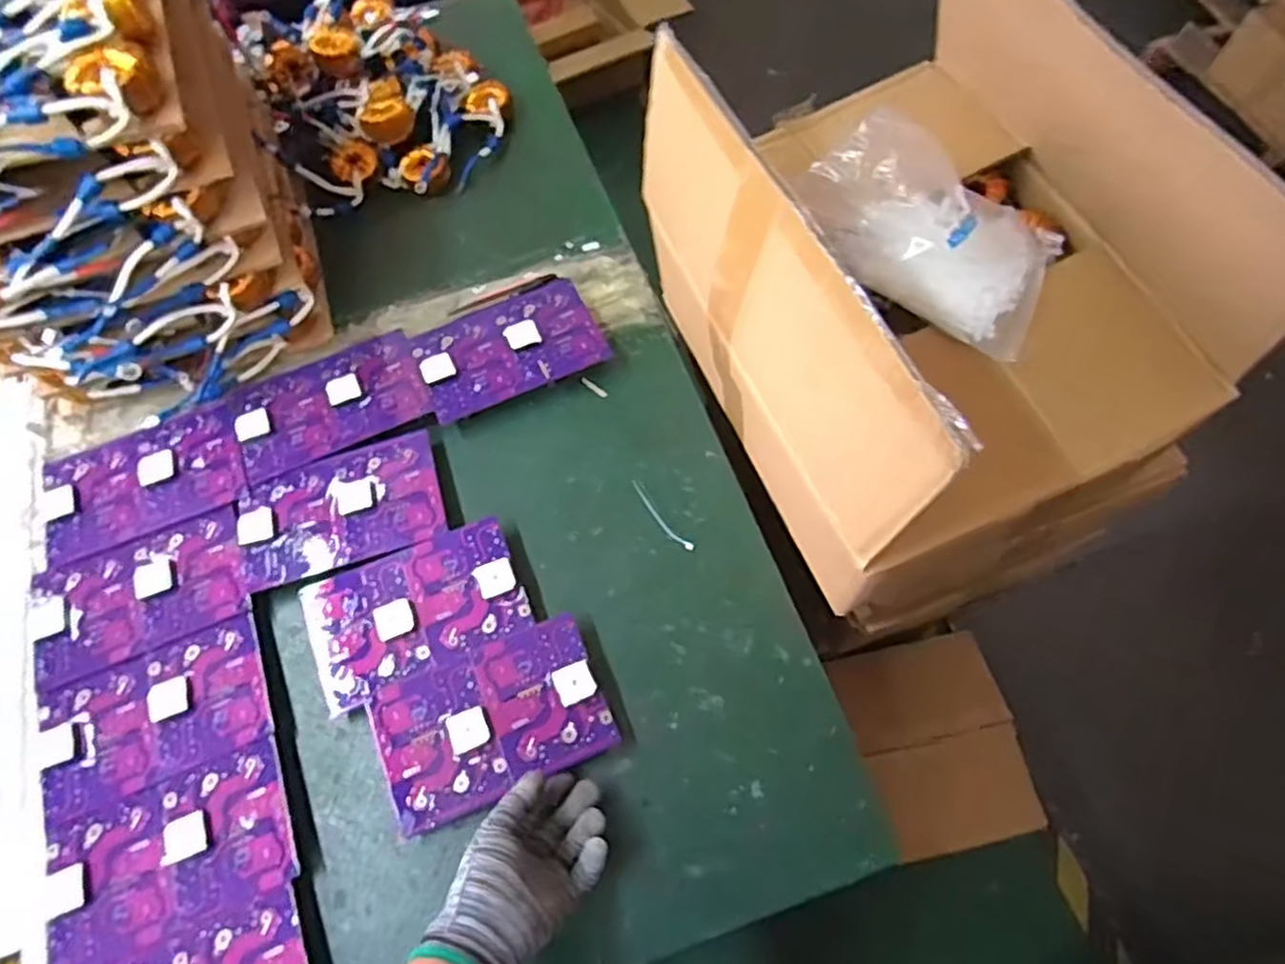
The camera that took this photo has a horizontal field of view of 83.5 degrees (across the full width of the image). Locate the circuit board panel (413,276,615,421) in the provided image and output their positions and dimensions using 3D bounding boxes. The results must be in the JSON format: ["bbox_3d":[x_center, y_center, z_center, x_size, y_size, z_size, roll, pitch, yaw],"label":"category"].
[{"bbox_3d":[-0.151,-0.154,0.810,0.197,0.015,0.128,-24,65,-10],"label":"circuit board panel"}]

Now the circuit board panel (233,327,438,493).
[{"bbox_3d":[-0.343,-0.089,0.783,0.198,0.008,0.123,-25,68,-9],"label":"circuit board panel"}]

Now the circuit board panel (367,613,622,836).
[{"bbox_3d":[-0.137,0.210,0.640,0.201,0.020,0.125,-23,70,-4],"label":"circuit board panel"}]

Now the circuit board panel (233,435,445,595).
[{"bbox_3d":[-0.306,0.027,0.733,0.196,0.009,0.125,-18,67,-6],"label":"circuit board panel"}]

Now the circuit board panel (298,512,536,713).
[{"bbox_3d":[-0.216,0.123,0.688,0.199,0.020,0.126,-22,67,-7],"label":"circuit board panel"}]

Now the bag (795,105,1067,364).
[{"bbox_3d":[0.246,-0.219,0.586,0.214,0.098,0.129,37,71,17],"label":"bag"}]

